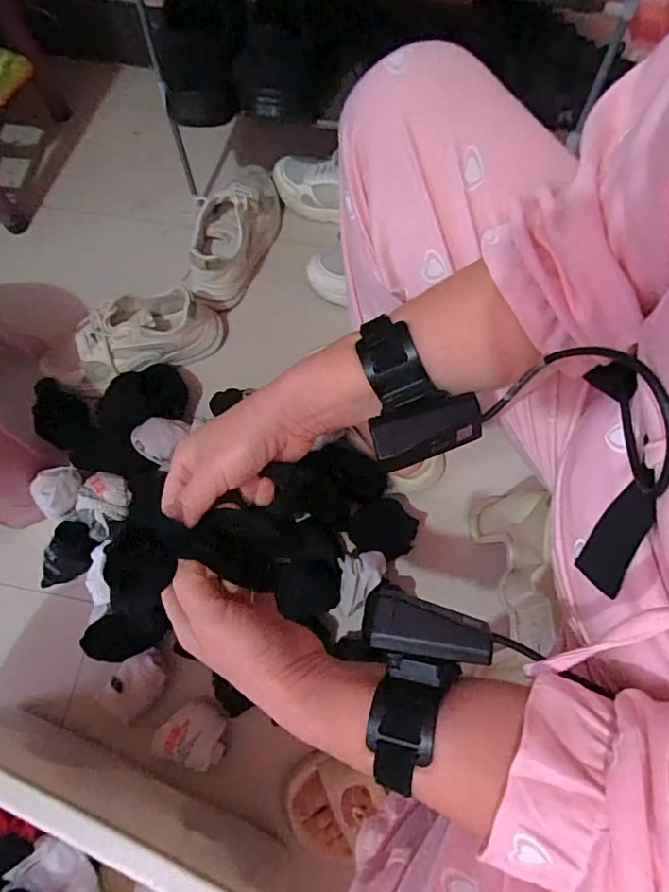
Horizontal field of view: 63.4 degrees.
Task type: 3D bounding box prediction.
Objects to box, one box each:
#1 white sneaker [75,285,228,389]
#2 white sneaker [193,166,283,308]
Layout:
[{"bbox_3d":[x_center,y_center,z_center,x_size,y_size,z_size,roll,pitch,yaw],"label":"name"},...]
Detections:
[{"bbox_3d":[-0.263,-0.161,0.770,0.199,0.080,0.093,-23,71,-8],"label":"white sneaker"},{"bbox_3d":[-0.153,-0.336,0.840,0.100,0.082,0.252,18,71,7],"label":"white sneaker"}]

